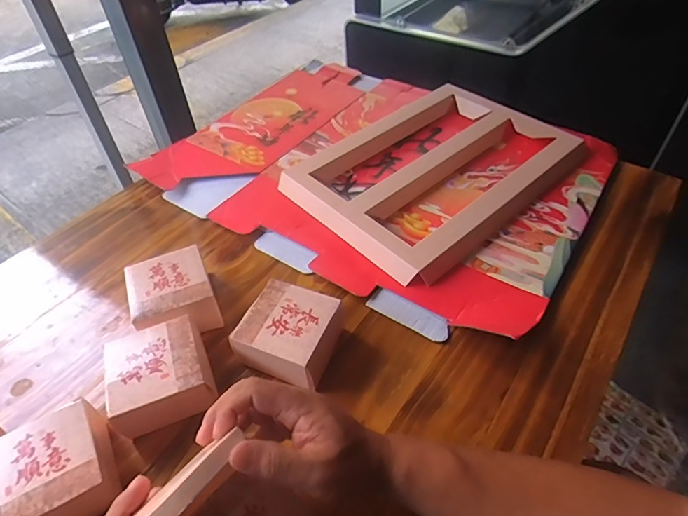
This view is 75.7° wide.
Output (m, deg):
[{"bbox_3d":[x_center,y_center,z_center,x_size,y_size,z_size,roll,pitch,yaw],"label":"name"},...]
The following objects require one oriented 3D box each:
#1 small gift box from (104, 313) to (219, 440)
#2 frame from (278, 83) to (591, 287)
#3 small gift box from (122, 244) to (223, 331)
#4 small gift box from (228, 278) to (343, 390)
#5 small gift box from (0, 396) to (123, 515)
[{"bbox_3d":[-0.179,0.115,0.436,0.086,0.054,0.085,-19,50,-15],"label":"small gift box"},{"bbox_3d":[0.125,-0.144,0.661,0.383,0.030,0.304,-35,55,-26],"label":"frame"},{"bbox_3d":[-0.191,0.044,0.501,0.084,0.053,0.093,-19,50,-15],"label":"small gift box"},{"bbox_3d":[-0.052,0.080,0.464,0.097,0.053,0.093,15,50,15],"label":"small gift box"},{"bbox_3d":[-0.243,0.187,0.374,0.090,0.055,0.094,-27,52,-21],"label":"small gift box"}]

